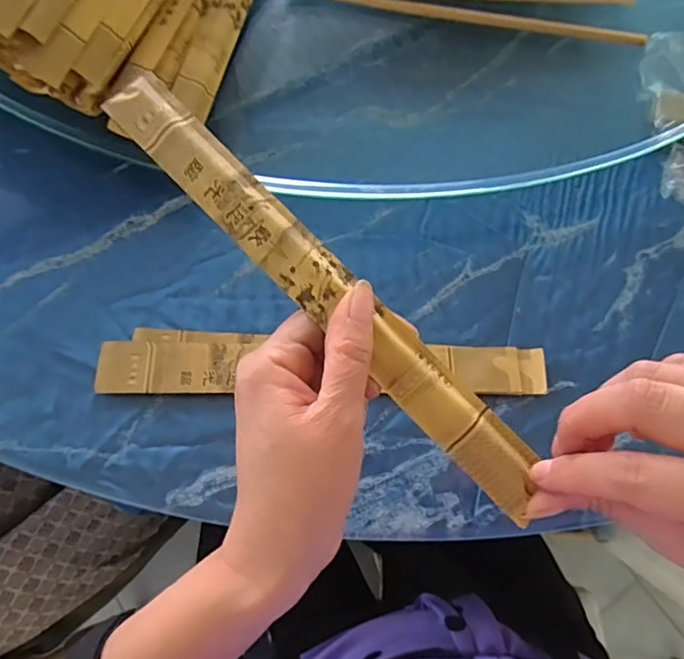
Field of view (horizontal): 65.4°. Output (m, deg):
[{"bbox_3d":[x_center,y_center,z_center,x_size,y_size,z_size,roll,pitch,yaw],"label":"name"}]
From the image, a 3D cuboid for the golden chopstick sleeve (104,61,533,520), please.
[{"bbox_3d":[-0.009,-0.021,0.237,0.027,0.006,0.255,-43,85,-15],"label":"golden chopstick sleeve"}]

